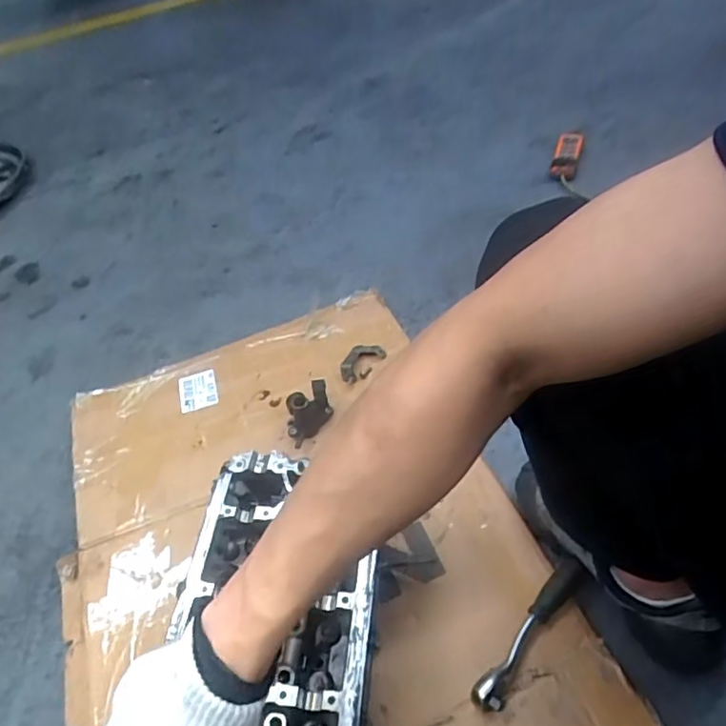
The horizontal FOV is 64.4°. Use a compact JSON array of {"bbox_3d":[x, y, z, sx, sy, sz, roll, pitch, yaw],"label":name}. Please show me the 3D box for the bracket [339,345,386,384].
[{"bbox_3d":[-0.001,-0.006,1.025,0.067,0.030,0.099,7,49,17],"label":"bracket"}]

